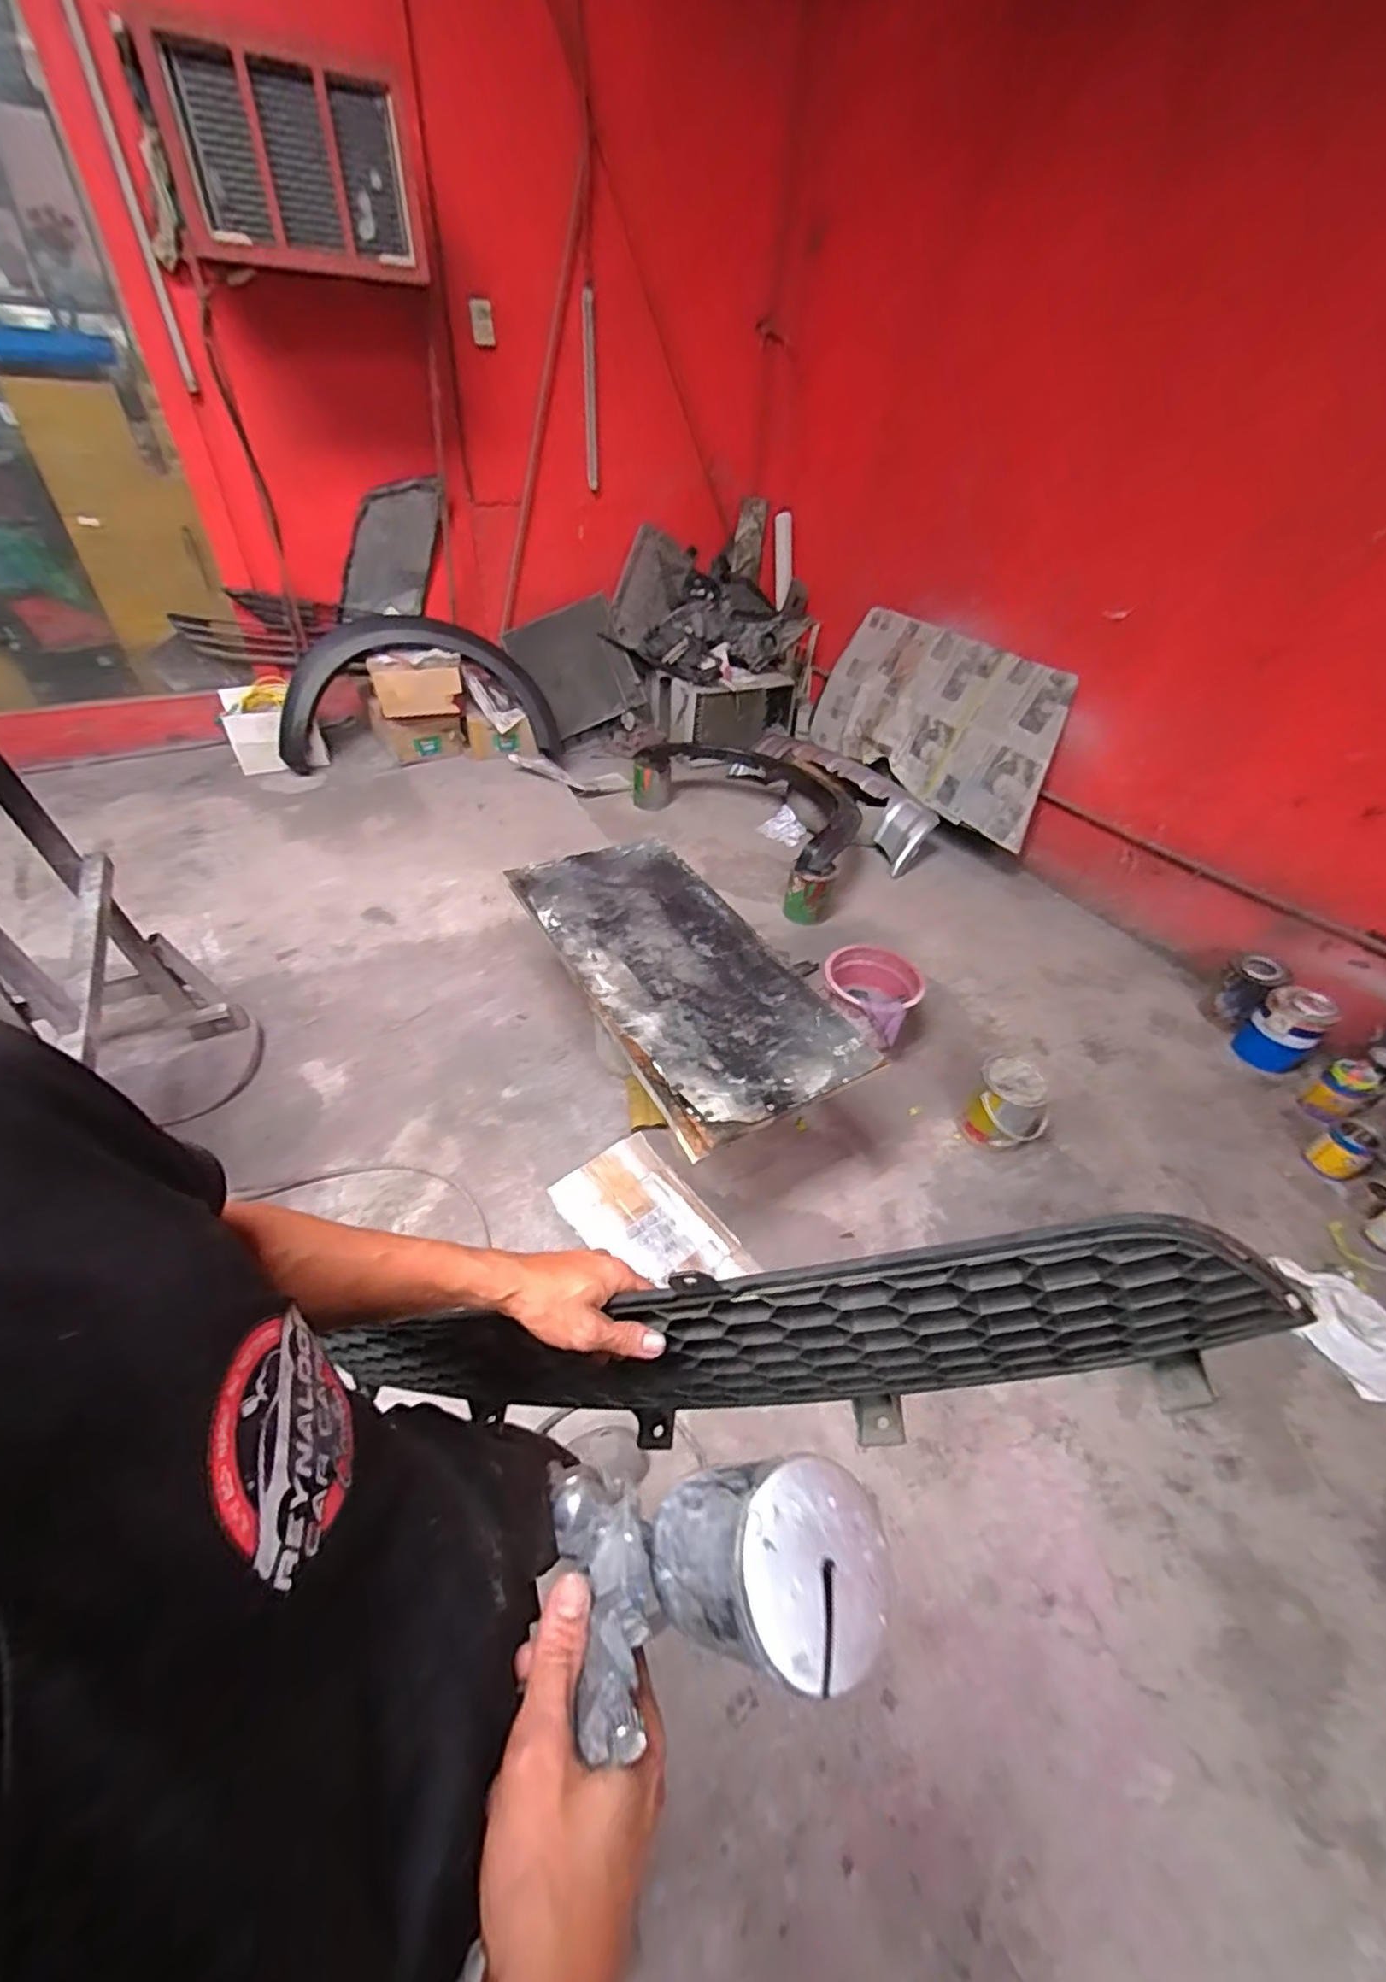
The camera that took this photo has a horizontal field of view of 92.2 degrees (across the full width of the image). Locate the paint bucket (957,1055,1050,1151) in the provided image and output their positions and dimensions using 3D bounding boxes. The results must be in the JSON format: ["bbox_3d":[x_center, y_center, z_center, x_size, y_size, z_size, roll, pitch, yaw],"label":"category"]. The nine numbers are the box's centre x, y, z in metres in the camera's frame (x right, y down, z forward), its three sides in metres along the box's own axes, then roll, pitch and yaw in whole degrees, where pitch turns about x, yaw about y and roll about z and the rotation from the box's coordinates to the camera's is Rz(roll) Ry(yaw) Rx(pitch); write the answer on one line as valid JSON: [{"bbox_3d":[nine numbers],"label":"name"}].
[{"bbox_3d":[0.798,0.292,1.711,0.162,0.191,0.167,3,42,-2],"label":"paint bucket"}]

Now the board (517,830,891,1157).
[{"bbox_3d":[-0.041,-0.080,1.609,0.487,0.036,0.979,-20,47,-25],"label":"board"}]

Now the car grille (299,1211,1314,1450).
[{"bbox_3d":[0.023,0.296,0.530,0.736,0.202,0.051,-19,40,21],"label":"car grille"}]

